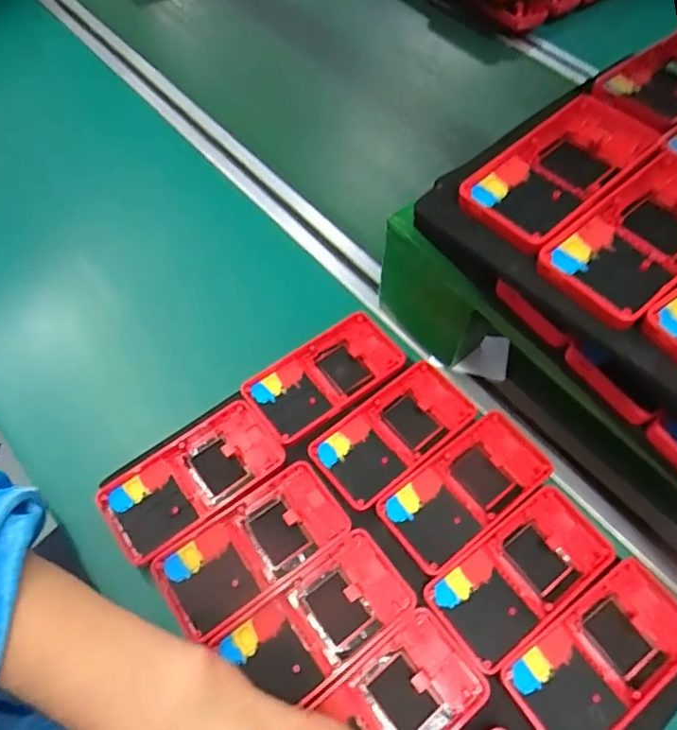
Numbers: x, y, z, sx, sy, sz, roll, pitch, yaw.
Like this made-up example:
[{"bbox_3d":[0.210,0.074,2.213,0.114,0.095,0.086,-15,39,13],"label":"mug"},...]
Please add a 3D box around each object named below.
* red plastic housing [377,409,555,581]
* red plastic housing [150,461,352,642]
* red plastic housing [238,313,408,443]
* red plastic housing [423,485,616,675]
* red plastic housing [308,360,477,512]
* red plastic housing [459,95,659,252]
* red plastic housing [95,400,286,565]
[{"bbox_3d":[0.091,0.085,0.391,0.125,0.008,0.060,-33,65,-20],"label":"red plastic housing"},{"bbox_3d":[-0.055,0.121,0.371,0.124,0.019,0.062,-32,65,-19],"label":"red plastic housing"},{"bbox_3d":[-0.007,0.009,0.440,0.125,0.019,0.064,-31,65,-19],"label":"red plastic housing"},{"bbox_3d":[0.121,0.135,0.365,0.125,0.011,0.062,-31,65,-19],"label":"red plastic housing"},{"bbox_3d":[0.043,0.048,0.412,0.125,0.009,0.061,-34,66,-21],"label":"red plastic housing"},{"bbox_3d":[0.143,-0.125,0.350,0.142,0.017,0.062,-37,67,-22],"label":"red plastic housing"},{"bbox_3d":[-0.101,0.078,0.387,0.122,0.008,0.061,-32,65,-20],"label":"red plastic housing"}]

